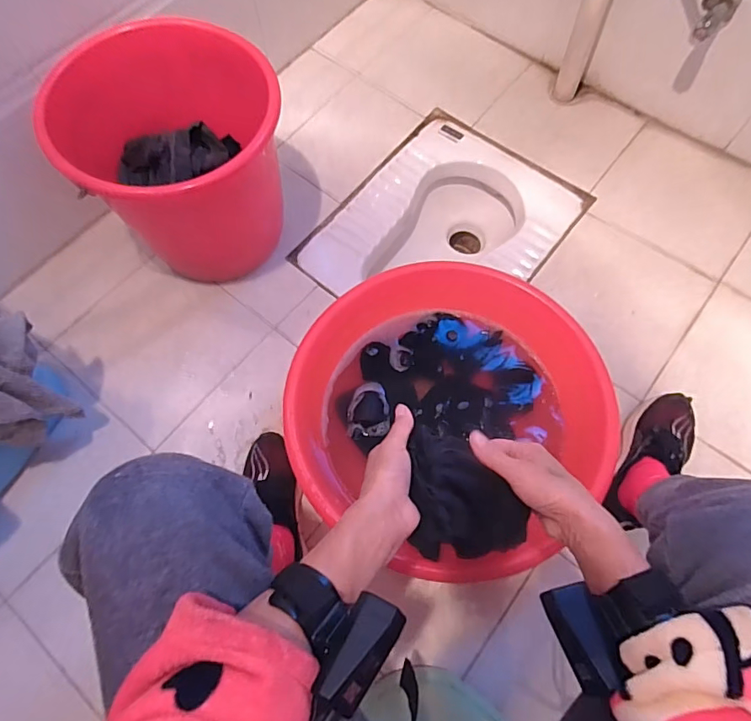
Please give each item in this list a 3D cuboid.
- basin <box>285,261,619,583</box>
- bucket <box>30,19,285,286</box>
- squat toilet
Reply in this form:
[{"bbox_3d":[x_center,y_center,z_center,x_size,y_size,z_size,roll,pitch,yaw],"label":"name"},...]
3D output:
[{"bbox_3d":[0.105,0.081,0.775,0.444,0.170,0.454,0,69,1],"label":"basin"},{"bbox_3d":[-0.324,-0.349,0.862,0.332,0.346,0.289,-29,71,-9],"label":"bucket"},{"bbox_3d":[0.150,-0.247,1.123,0.413,0.207,0.524,36,74,14],"label":"squat toilet"}]

